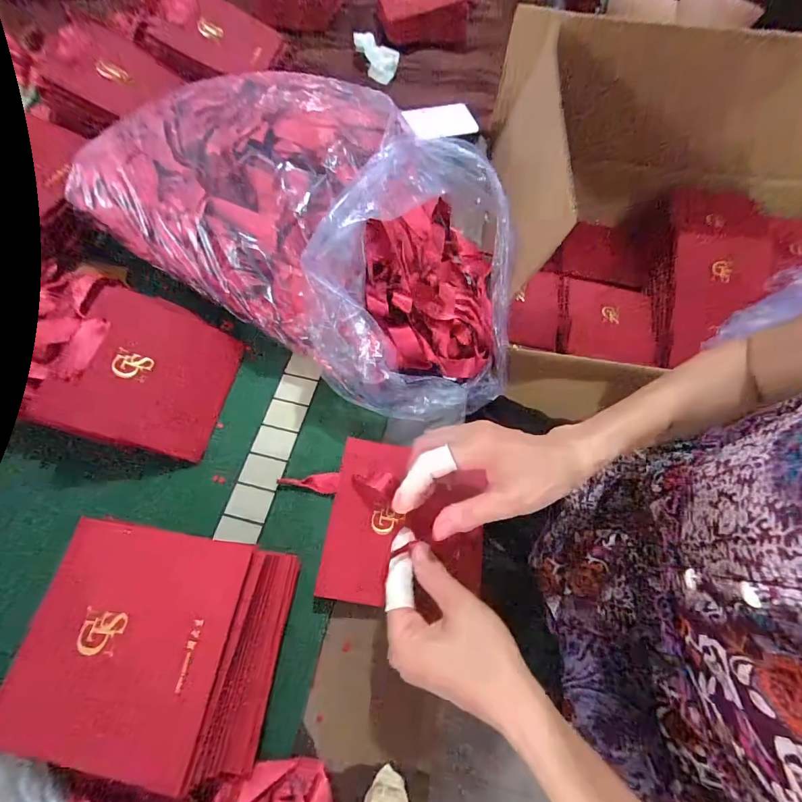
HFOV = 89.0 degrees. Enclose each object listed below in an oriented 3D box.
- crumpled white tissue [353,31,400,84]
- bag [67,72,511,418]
[{"bbox_3d":[-0.043,-0.577,0.690,0.028,0.048,0.088,-39,70,-19],"label":"crumpled white tissue"},{"bbox_3d":[-0.105,-0.188,0.442,0.494,0.155,0.297,20,64,8],"label":"bag"}]

